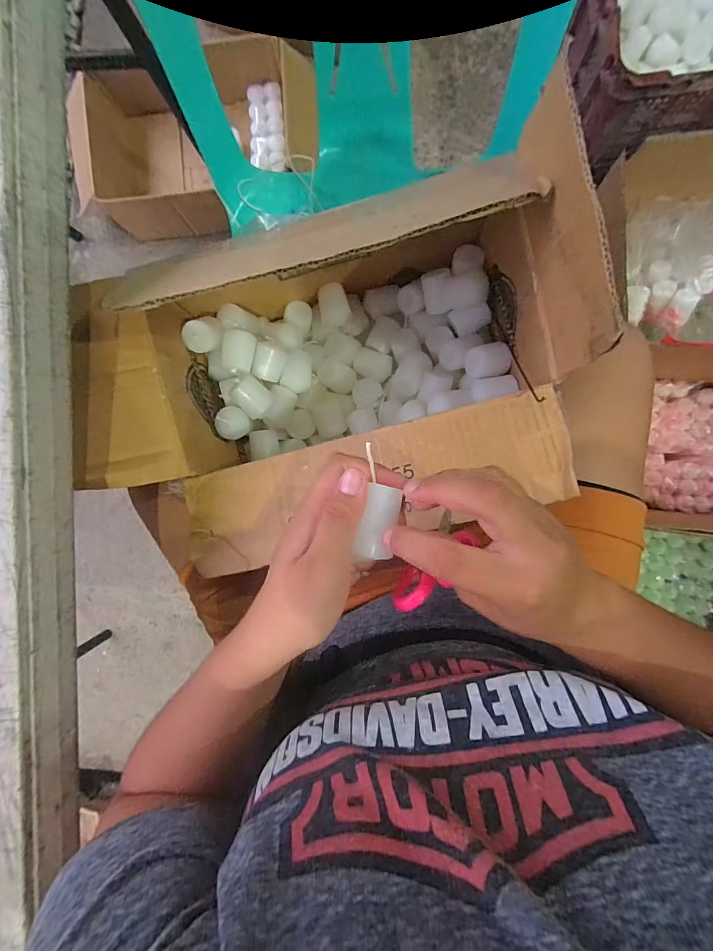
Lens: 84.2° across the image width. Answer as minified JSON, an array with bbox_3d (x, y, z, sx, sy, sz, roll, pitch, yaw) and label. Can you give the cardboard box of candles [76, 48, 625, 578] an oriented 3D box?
[{"bbox_3d":[-0.033,-0.098,0.400,0.409,0.258,0.292,-14,91,6],"label":"cardboard box of candles"}]

